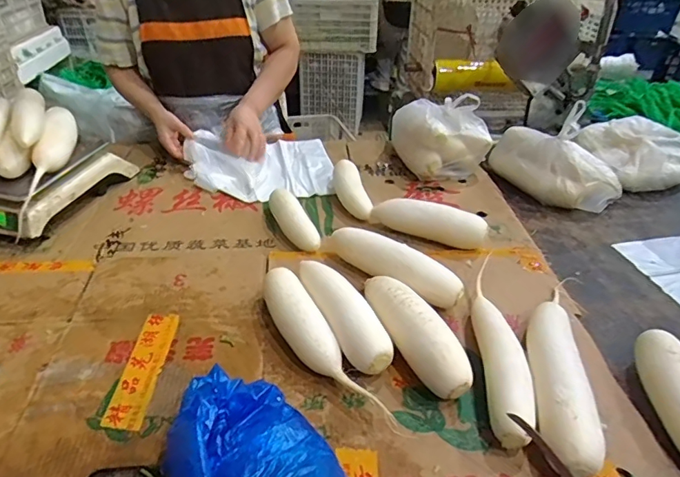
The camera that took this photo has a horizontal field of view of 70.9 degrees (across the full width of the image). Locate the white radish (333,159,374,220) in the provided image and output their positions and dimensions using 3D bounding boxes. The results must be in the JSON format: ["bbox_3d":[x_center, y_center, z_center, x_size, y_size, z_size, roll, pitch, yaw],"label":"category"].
[{"bbox_3d":[0.027,-0.103,1.037,0.065,0.043,0.172,-11,55,-18],"label":"white radish"}]

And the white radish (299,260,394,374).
[{"bbox_3d":[0.006,0.112,0.724,0.072,0.073,0.228,-15,39,-23],"label":"white radish"}]

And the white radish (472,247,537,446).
[{"bbox_3d":[0.222,0.150,0.671,0.054,0.054,0.297,3,35,2],"label":"white radish"}]

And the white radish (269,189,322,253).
[{"bbox_3d":[-0.089,-0.034,0.932,0.056,0.046,0.189,-16,39,-25],"label":"white radish"}]

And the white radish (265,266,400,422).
[{"bbox_3d":[-0.037,0.144,0.680,0.065,0.062,0.277,-17,40,-26],"label":"white radish"}]

